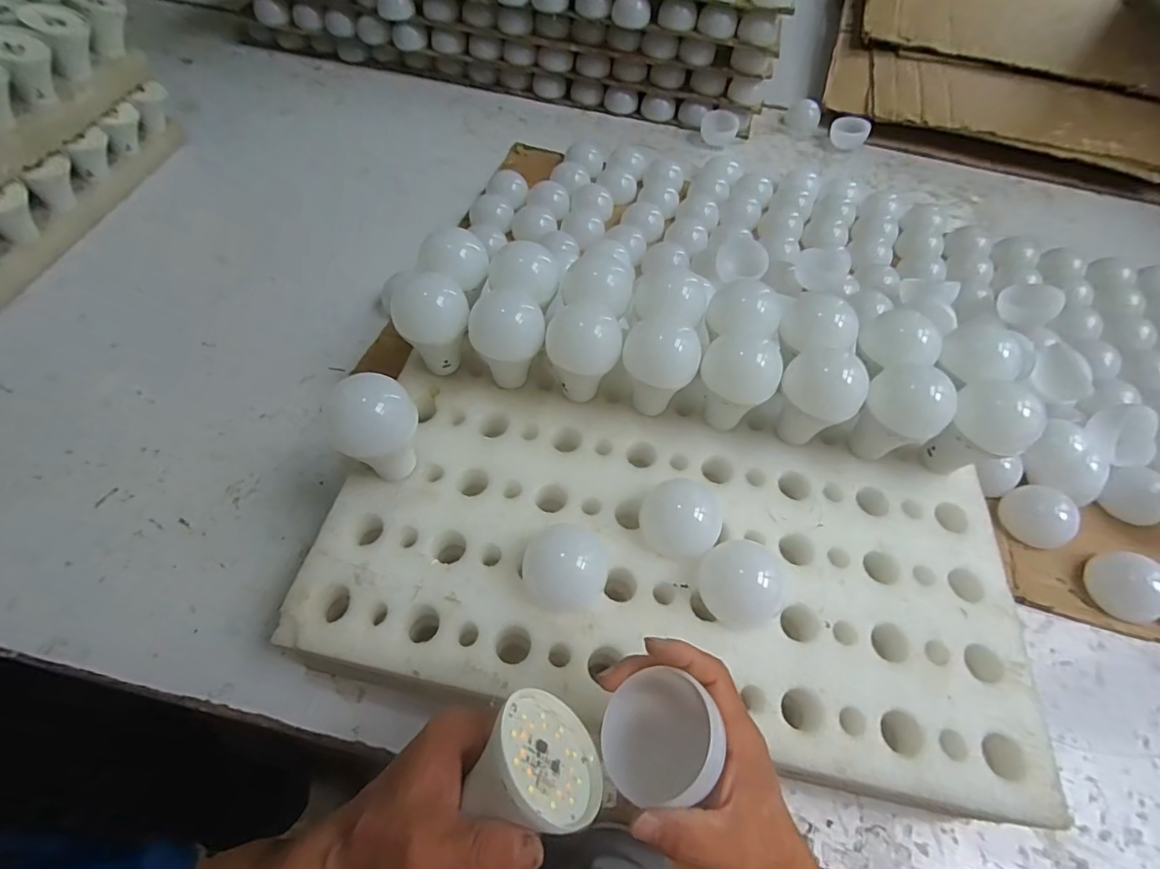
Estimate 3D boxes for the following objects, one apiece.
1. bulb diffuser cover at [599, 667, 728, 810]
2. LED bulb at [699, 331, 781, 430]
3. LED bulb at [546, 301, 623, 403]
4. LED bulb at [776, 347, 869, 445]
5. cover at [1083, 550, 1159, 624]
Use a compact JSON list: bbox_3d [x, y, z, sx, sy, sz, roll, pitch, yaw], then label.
[{"bbox_3d":[0.043,0.163,0.286,0.056,0.035,0.065,5,56,-1],"label":"bulb diffuser cover"},{"bbox_3d":[0.136,-0.040,0.469,0.064,0.090,0.060,28,58,14],"label":"LED bulb"},{"bbox_3d":[0.003,-0.070,0.468,0.063,0.080,0.056,19,57,8],"label":"LED bulb"},{"bbox_3d":[0.203,-0.027,0.462,0.062,0.085,0.059,2,56,-3],"label":"LED bulb"},{"bbox_3d":[0.524,0.144,0.501,0.054,0.036,0.065,-10,58,-11],"label":"cover"}]

